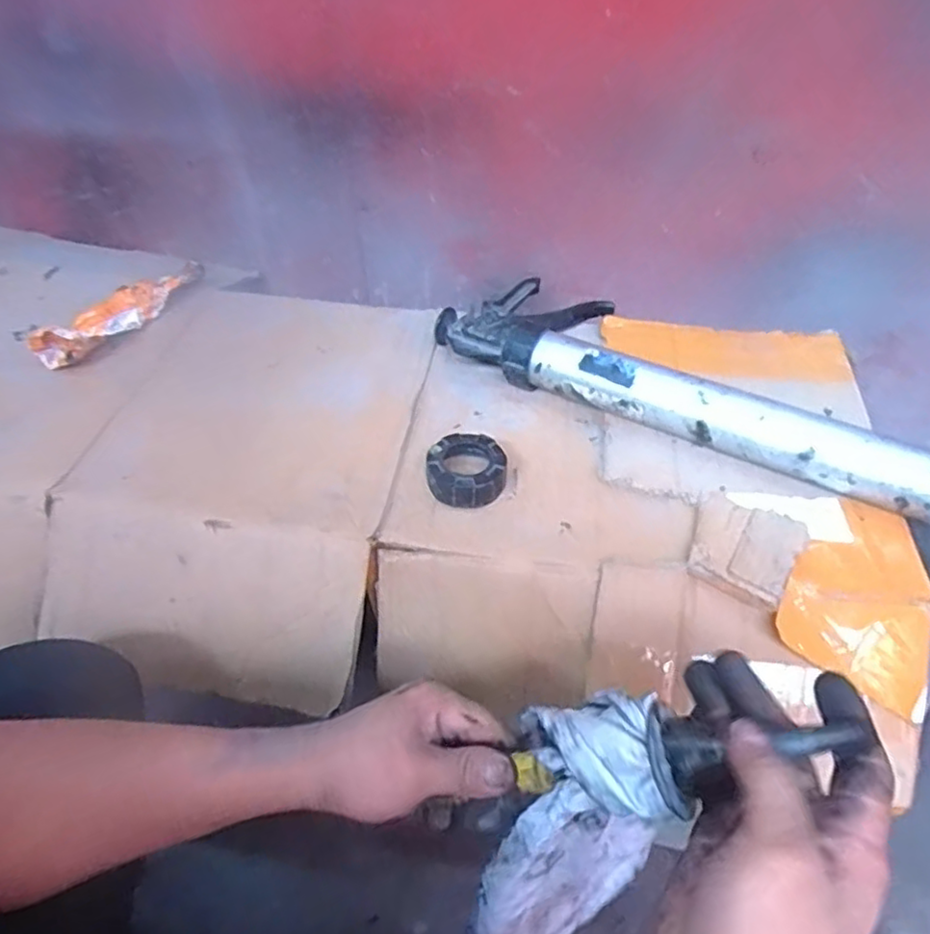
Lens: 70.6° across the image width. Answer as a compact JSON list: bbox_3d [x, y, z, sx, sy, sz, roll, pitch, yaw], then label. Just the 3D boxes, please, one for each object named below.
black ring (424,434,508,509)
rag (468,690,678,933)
[{"bbox_3d":[0.000,0.000,0.553,0.065,0.029,0.066,-6,48,-5],"label":"black ring"},{"bbox_3d":[0.068,0.245,0.411,0.118,0.304,0.059,-12,42,-20],"label":"rag"}]

